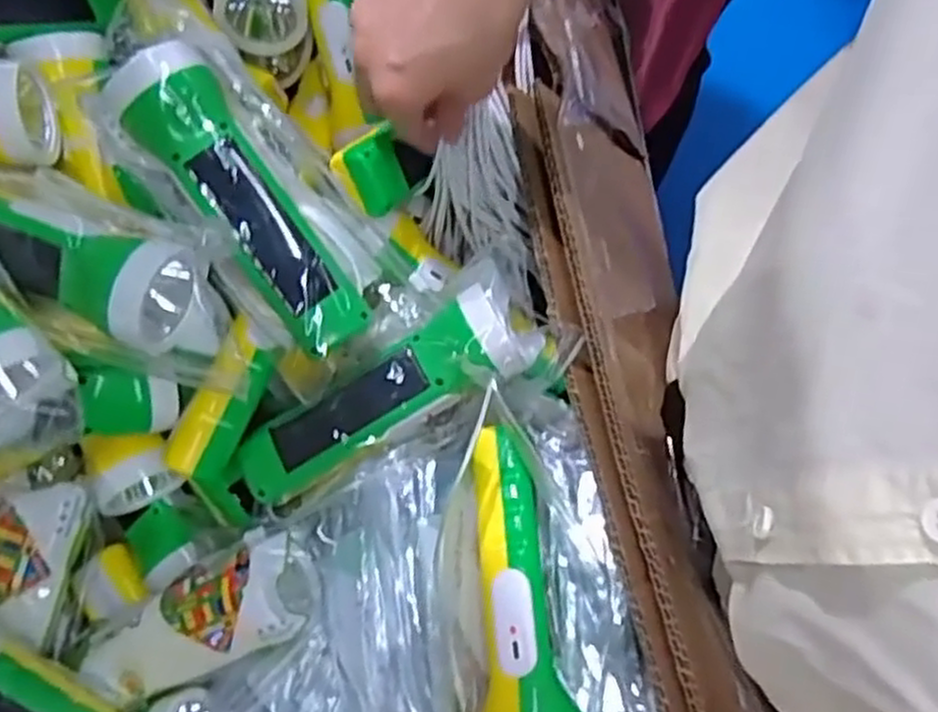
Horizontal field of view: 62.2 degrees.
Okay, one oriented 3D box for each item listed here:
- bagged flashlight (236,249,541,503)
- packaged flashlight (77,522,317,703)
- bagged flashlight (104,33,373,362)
[{"bbox_3d":[-0.046,0.021,0.423,0.177,0.044,0.051,-32,80,7],"label":"bagged flashlight"},{"bbox_3d":[-0.147,0.145,0.422,0.136,0.033,0.054,-31,79,10],"label":"packaged flashlight"},{"bbox_3d":[-0.117,-0.079,0.405,0.049,0.044,0.170,-38,100,-7],"label":"bagged flashlight"}]

